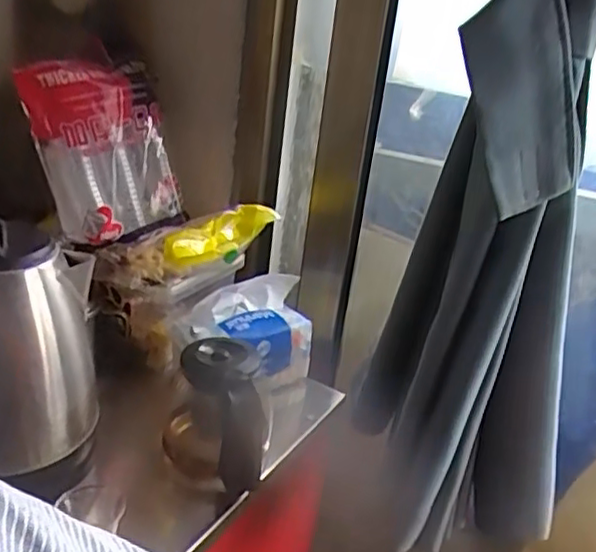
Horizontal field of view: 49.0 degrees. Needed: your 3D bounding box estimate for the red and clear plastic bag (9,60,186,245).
[{"bbox_3d":[-0.218,-0.145,0.767,0.038,0.200,0.169,4,19,35],"label":"red and clear plastic bag"}]

